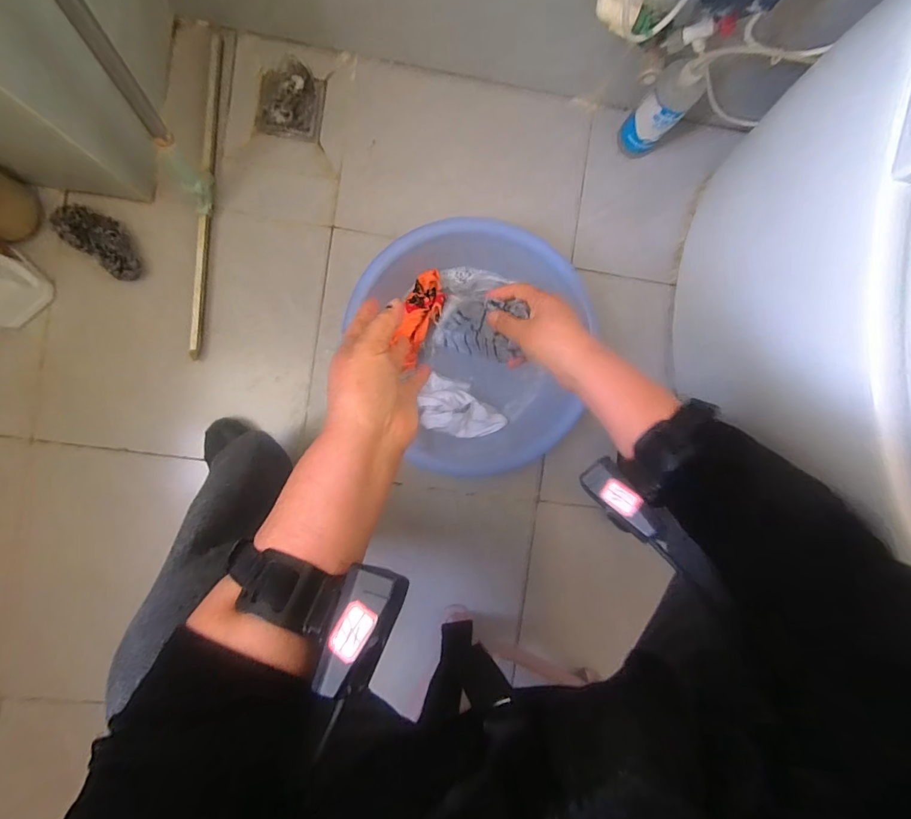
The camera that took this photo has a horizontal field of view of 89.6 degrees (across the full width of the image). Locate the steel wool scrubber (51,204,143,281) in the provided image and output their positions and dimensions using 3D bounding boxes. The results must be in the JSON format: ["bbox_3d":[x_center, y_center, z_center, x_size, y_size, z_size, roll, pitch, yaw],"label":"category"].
[{"bbox_3d":[-0.526,-0.253,0.681,0.124,0.050,0.067,37,87,-5],"label":"steel wool scrubber"}]

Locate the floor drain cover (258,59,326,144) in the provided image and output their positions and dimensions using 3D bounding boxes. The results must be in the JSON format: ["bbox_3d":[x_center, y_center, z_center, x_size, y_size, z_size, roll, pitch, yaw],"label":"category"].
[{"bbox_3d":[-0.265,-0.500,0.744,0.099,0.010,0.120,7,90,-6],"label":"floor drain cover"}]

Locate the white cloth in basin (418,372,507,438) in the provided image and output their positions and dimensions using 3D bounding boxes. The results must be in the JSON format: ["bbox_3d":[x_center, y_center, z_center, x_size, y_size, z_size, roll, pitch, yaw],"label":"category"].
[{"bbox_3d":[0.013,0.001,0.744,0.147,0.049,0.085,16,89,-6],"label":"white cloth in basin"}]

